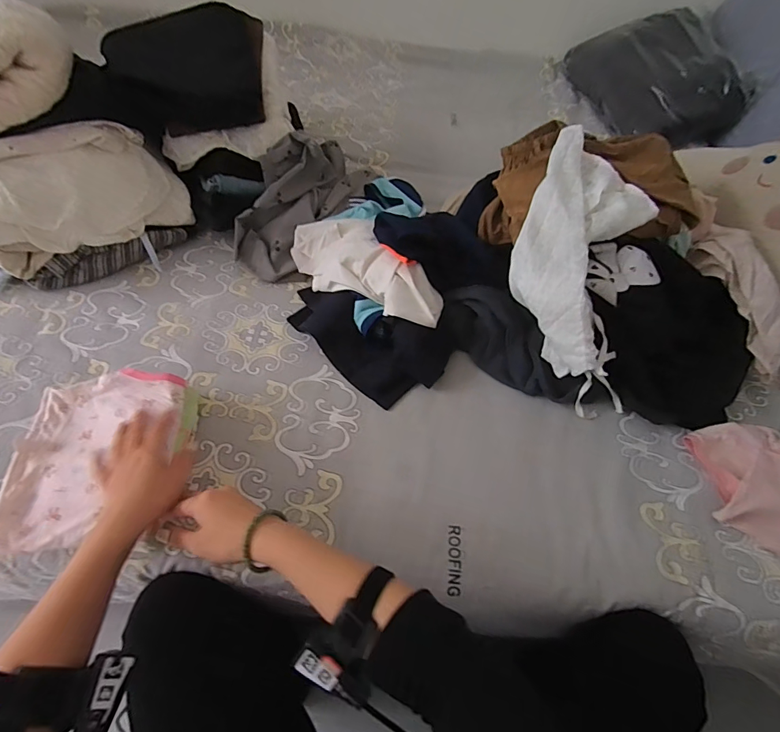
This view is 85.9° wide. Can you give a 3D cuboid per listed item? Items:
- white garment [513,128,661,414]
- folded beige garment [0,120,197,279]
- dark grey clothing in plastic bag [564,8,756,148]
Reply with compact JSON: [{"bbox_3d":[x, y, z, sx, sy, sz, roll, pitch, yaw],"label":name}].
[{"bbox_3d":[0.291,-0.161,0.642,0.198,0.127,0.442,6,84,-1],"label":"white garment"},{"bbox_3d":[-0.539,-0.283,0.731,0.340,0.176,0.143,-35,66,-25],"label":"folded beige garment"},{"bbox_3d":[0.697,-0.771,1.101,0.293,0.150,0.452,1,57,-5],"label":"dark grey clothing in plastic bag"}]

